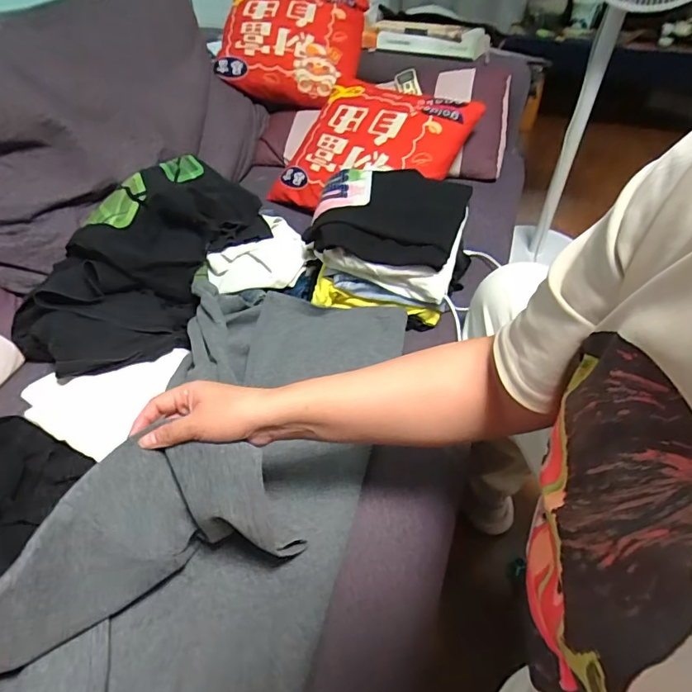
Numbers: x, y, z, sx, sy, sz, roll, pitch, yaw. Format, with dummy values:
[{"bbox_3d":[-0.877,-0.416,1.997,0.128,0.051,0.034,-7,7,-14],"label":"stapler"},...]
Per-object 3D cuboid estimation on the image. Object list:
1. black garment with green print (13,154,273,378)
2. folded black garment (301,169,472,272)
[{"bbox_3d":[-0.292,-0.155,0.754,0.174,0.164,0.467,20,58,19],"label":"black garment with green print"},{"bbox_3d":[0.072,-0.226,0.803,0.238,0.043,0.262,14,44,14],"label":"folded black garment"}]

